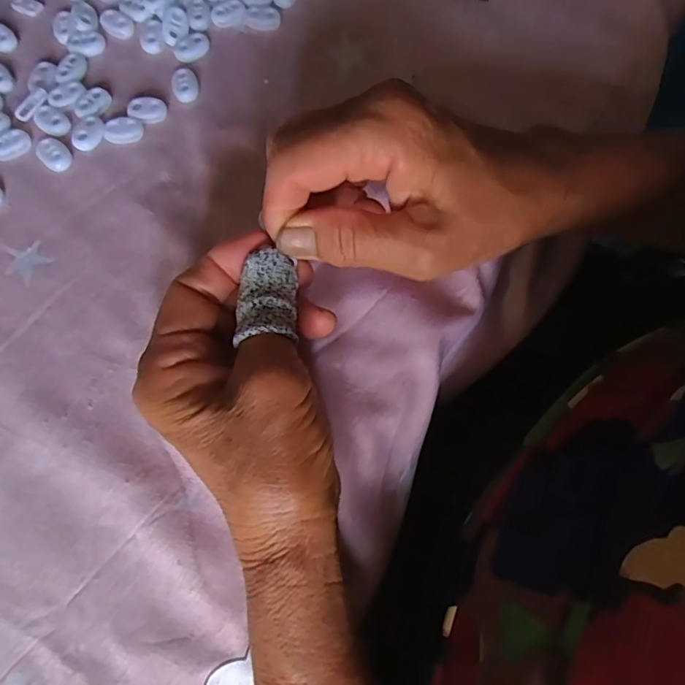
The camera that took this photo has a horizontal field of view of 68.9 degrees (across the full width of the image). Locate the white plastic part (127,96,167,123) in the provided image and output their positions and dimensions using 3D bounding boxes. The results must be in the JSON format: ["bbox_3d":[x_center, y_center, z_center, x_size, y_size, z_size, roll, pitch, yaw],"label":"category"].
[{"bbox_3d":[-0.114,-0.135,0.291,0.021,0.006,0.014,0,74,0],"label":"white plastic part"}]

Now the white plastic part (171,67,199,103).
[{"bbox_3d":[-0.093,-0.152,0.296,0.015,0.007,0.020,-14,75,-4],"label":"white plastic part"}]

